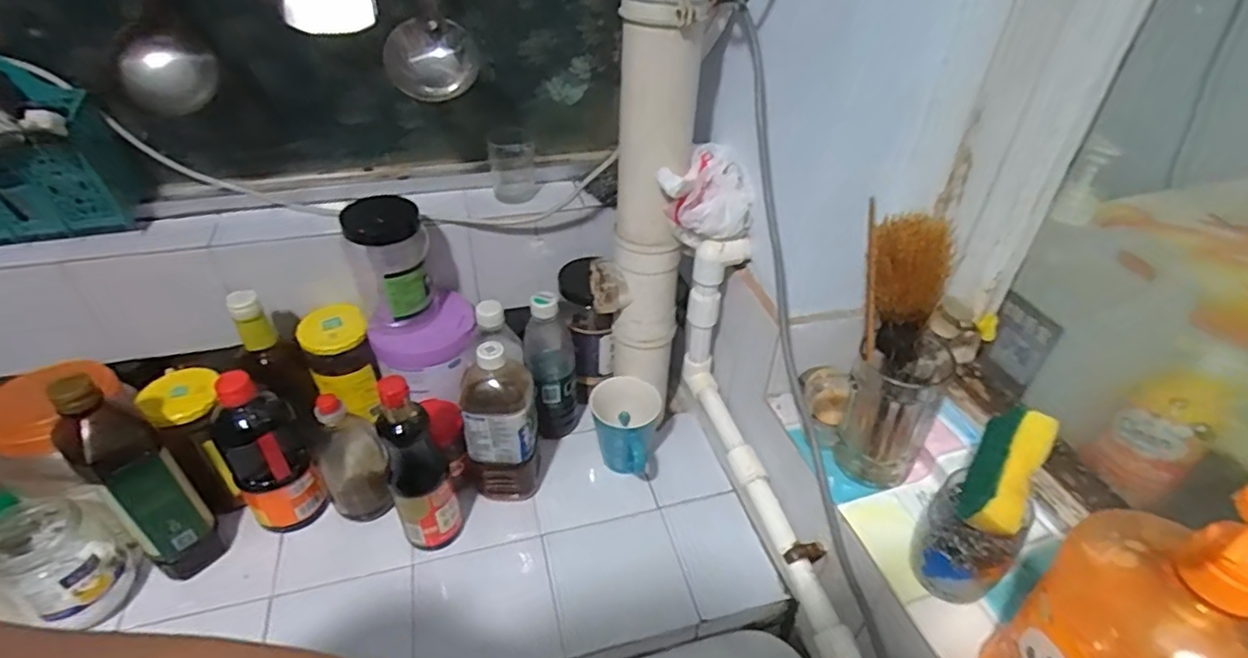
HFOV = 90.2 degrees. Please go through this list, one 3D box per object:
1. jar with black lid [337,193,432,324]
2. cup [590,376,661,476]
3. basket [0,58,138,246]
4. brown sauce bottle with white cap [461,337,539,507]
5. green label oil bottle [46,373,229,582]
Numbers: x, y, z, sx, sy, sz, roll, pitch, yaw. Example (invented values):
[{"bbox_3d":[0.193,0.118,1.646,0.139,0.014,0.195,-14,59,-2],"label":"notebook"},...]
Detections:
[{"bbox_3d":[-0.273,-0.078,0.739,0.085,0.143,0.095,-10,40,-14],"label":"jar with black lid"},{"bbox_3d":[0.001,0.136,0.800,0.087,0.124,0.115,0,39,-2],"label":"cup"},{"bbox_3d":[-0.642,-0.176,0.647,0.183,0.177,0.101,-7,39,-10],"label":"basket"},{"bbox_3d":[-0.147,0.113,0.743,0.080,0.229,0.074,-5,39,-8],"label":"brown sauce bottle with white cap"},{"bbox_3d":[-0.503,0.152,0.642,0.080,0.261,0.067,27,45,28],"label":"green label oil bottle"}]

